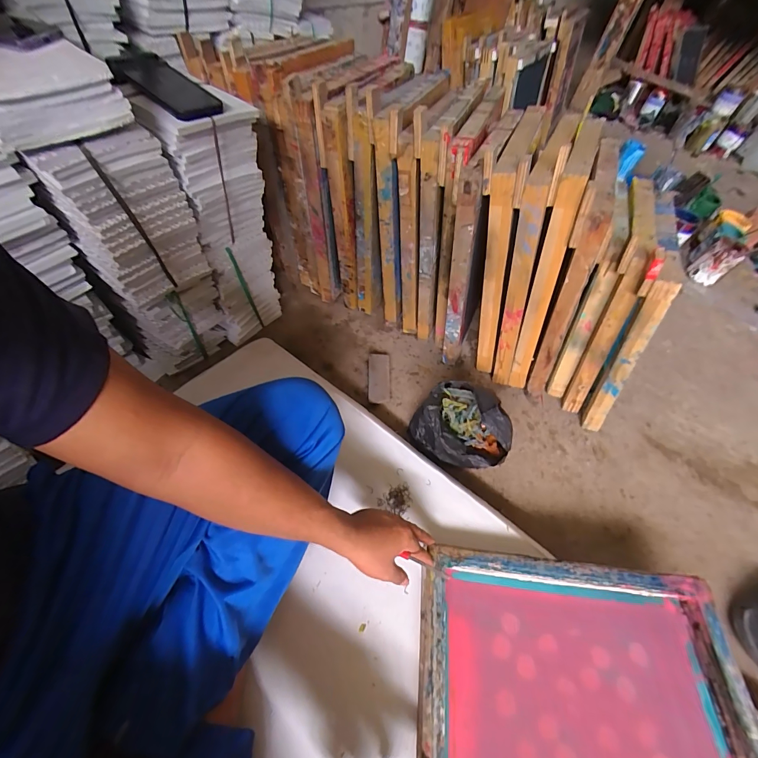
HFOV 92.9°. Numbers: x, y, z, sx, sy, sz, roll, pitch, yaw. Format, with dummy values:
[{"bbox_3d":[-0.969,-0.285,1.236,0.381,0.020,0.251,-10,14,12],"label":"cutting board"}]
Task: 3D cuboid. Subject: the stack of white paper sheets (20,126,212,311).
[{"bbox_3d":[-0.414,-0.271,0.603,0.115,0.256,0.164,36,60,19],"label":"stack of white paper sheets"}]

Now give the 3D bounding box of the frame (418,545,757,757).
[{"bbox_3d":[0.278,0.446,0.491,0.448,0.053,0.351,7,55,0],"label":"frame"}]

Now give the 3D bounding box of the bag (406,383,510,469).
[{"bbox_3d":[0.158,0.107,0.729,0.138,0.171,0.175,-16,58,-16],"label":"bag"}]

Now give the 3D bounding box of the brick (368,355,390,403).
[{"bbox_3d":[-0.001,0.000,0.881,0.051,0.032,0.135,2,55,-3],"label":"brick"}]

